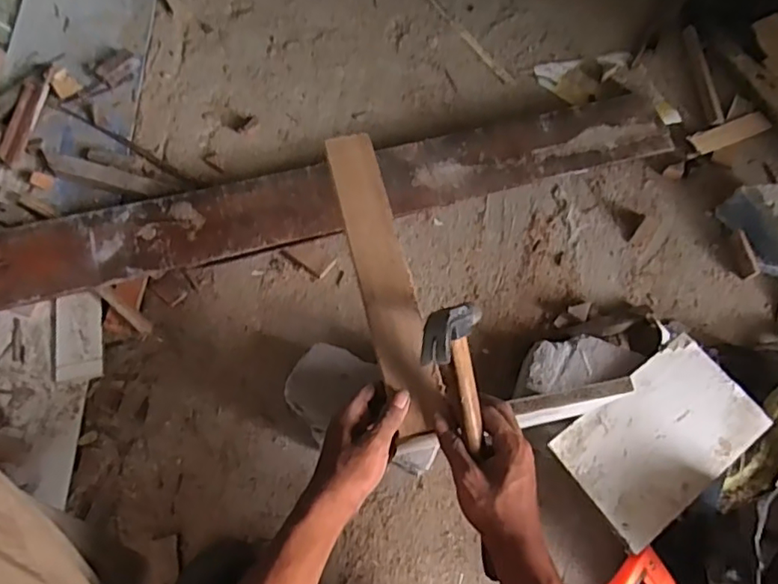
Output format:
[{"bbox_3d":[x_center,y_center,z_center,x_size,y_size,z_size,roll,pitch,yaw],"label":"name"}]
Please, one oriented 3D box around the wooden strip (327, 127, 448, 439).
[{"bbox_3d":[-0.006,-0.023,0.587,0.053,0.009,0.332,-13,69,-7],"label":"wooden strip"}]

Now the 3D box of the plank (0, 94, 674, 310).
[{"bbox_3d":[-0.058,-0.152,0.850,1.073,0.040,0.134,-15,67,-12],"label":"plank"}]

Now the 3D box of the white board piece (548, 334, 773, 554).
[{"bbox_3d":[0.334,0.174,0.693,0.245,0.008,0.147,-33,73,-17],"label":"white board piece"}]

